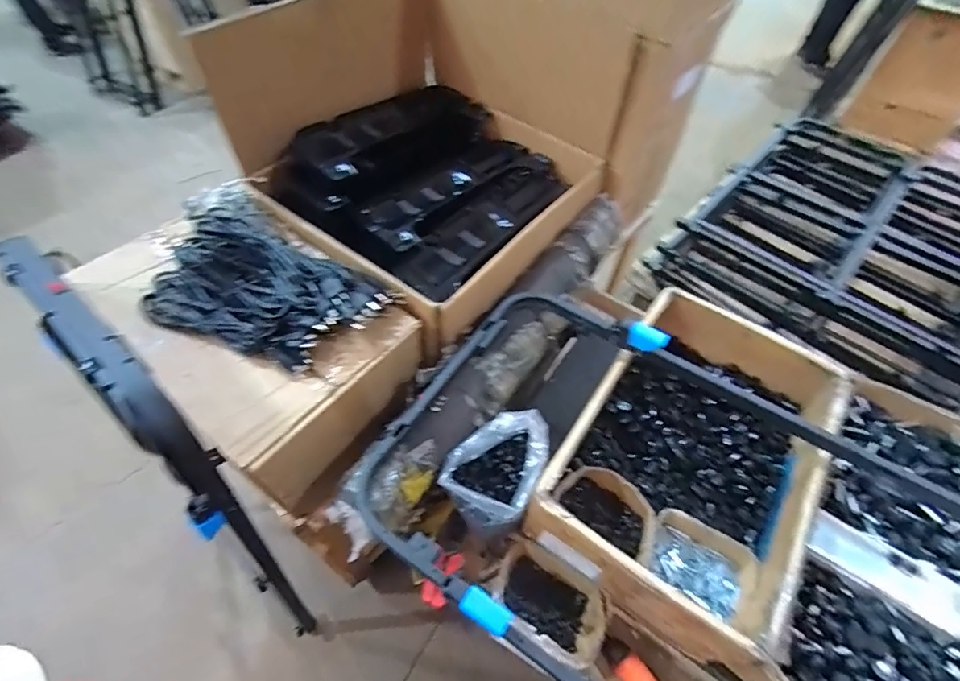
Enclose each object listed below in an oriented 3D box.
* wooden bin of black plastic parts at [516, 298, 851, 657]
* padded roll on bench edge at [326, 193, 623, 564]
[{"bbox_3d":[0.365,0.190,0.801,0.356,0.159,0.540,29,58,19],"label":"wooden bin of black plastic parts"},{"bbox_3d":[0.063,-0.010,0.866,0.138,0.111,0.882,28,58,18],"label":"padded roll on bench edge"}]

